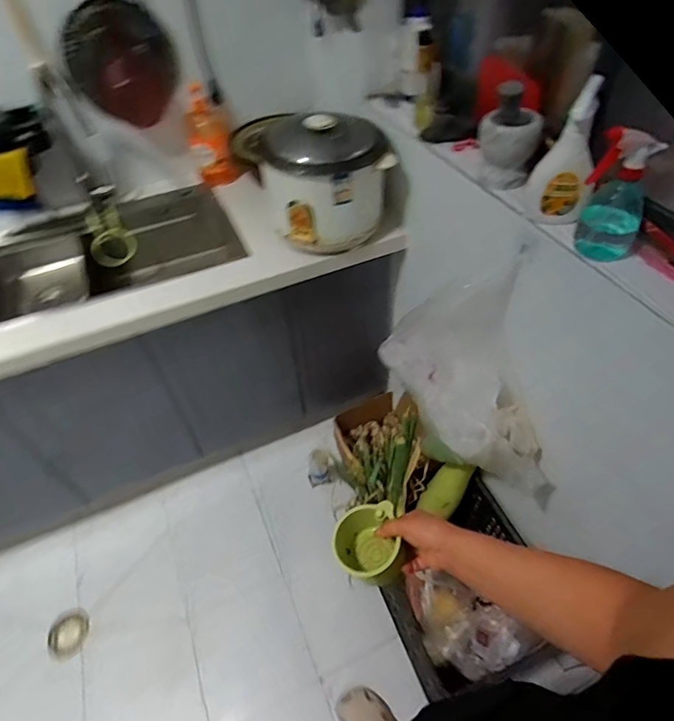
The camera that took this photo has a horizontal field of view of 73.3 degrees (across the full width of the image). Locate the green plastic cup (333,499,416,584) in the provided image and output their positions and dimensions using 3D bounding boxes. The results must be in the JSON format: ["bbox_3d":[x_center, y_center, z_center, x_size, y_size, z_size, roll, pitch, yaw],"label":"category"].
[{"bbox_3d":[0.046,0.266,0.655,0.094,0.085,0.104,-19,49,-14],"label":"green plastic cup"}]

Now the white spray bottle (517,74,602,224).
[{"bbox_3d":[0.350,-0.305,0.685,0.078,0.210,0.094,-5,47,-1],"label":"white spray bottle"}]

